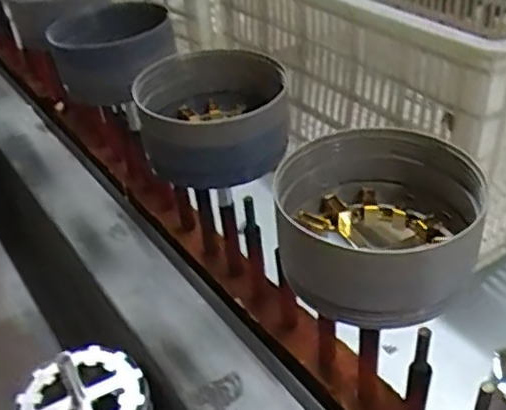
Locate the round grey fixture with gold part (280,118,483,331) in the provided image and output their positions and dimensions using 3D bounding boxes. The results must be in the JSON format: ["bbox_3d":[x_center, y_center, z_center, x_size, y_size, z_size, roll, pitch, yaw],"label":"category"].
[{"bbox_3d":[0.074,0.011,0.439,0.112,0.073,0.115,-6,38,0],"label":"round grey fixture with gold part"}]

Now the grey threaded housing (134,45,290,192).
[{"bbox_3d":[-0.036,-0.082,0.578,0.131,0.069,0.127,-5,38,1],"label":"grey threaded housing"}]

